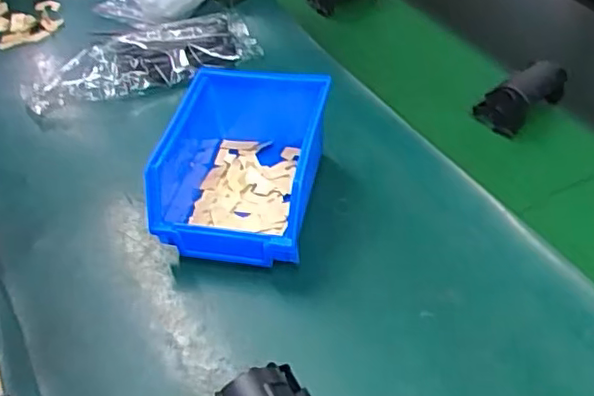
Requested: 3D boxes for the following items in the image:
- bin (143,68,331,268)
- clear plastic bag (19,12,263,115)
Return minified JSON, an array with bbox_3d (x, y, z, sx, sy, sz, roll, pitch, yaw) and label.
[{"bbox_3d":[-0.046,-0.022,0.472,0.118,0.074,0.137,7,47,11],"label":"bin"},{"bbox_3d":[-0.151,-0.132,0.613,0.221,0.026,0.076,-18,47,-12],"label":"clear plastic bag"}]

